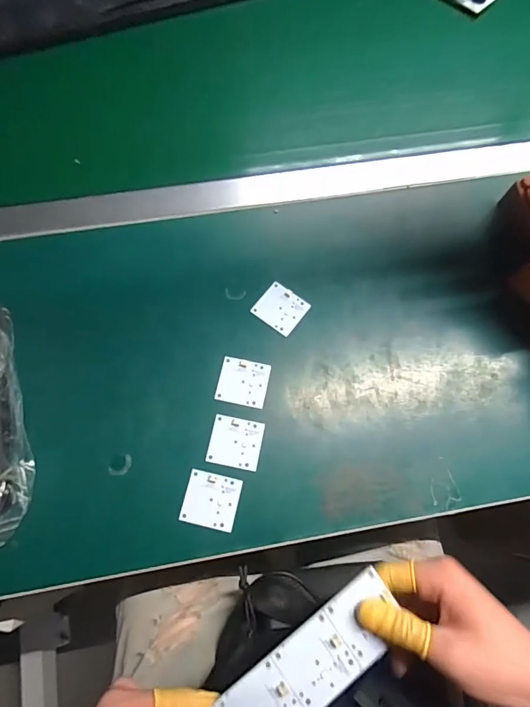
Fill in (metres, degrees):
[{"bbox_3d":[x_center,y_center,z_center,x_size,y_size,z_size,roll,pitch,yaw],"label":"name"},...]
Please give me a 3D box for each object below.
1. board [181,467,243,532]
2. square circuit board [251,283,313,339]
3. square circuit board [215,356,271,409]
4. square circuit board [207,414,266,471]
[{"bbox_3d":[-0.047,0.130,0.363,0.047,0.004,0.044,13,73,2],"label":"board"},{"bbox_3d":[0.017,-0.047,0.426,0.048,0.004,0.044,36,75,9],"label":"square circuit board"},{"bbox_3d":[-0.021,0.028,0.397,0.047,0.004,0.044,11,73,1],"label":"square circuit board"},{"bbox_3d":[-0.027,0.082,0.379,0.047,0.004,0.044,11,73,1],"label":"square circuit board"}]

